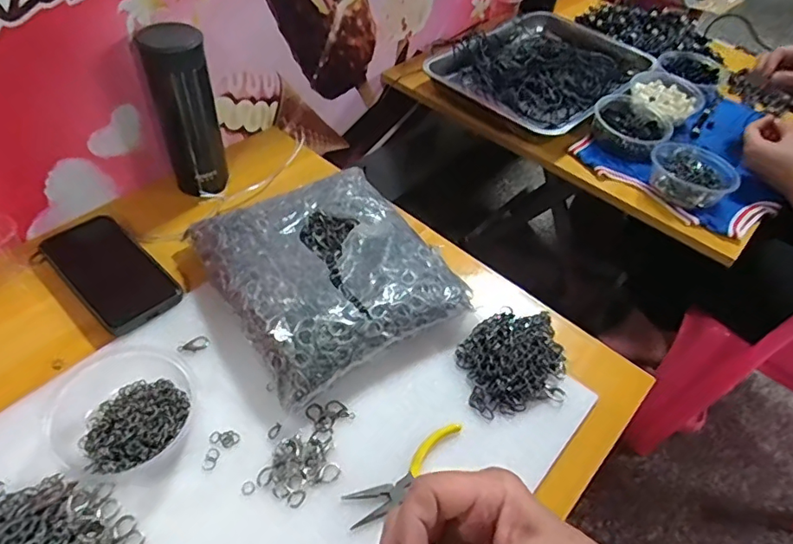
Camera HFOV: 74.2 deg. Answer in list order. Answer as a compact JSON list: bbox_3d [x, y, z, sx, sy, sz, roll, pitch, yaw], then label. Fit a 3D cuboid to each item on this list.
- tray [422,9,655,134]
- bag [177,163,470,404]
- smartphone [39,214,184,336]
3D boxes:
[{"bbox_3d":[0.240,-0.348,0.900,0.278,0.056,0.315,37,55,24],"label":"tray"},{"bbox_3d":[-0.073,-0.009,0.561,0.218,0.059,0.241,-25,56,-26],"label":"bag"},{"bbox_3d":[-0.317,-0.006,0.575,0.188,0.017,0.082,33,54,28],"label":"smartphone"}]

